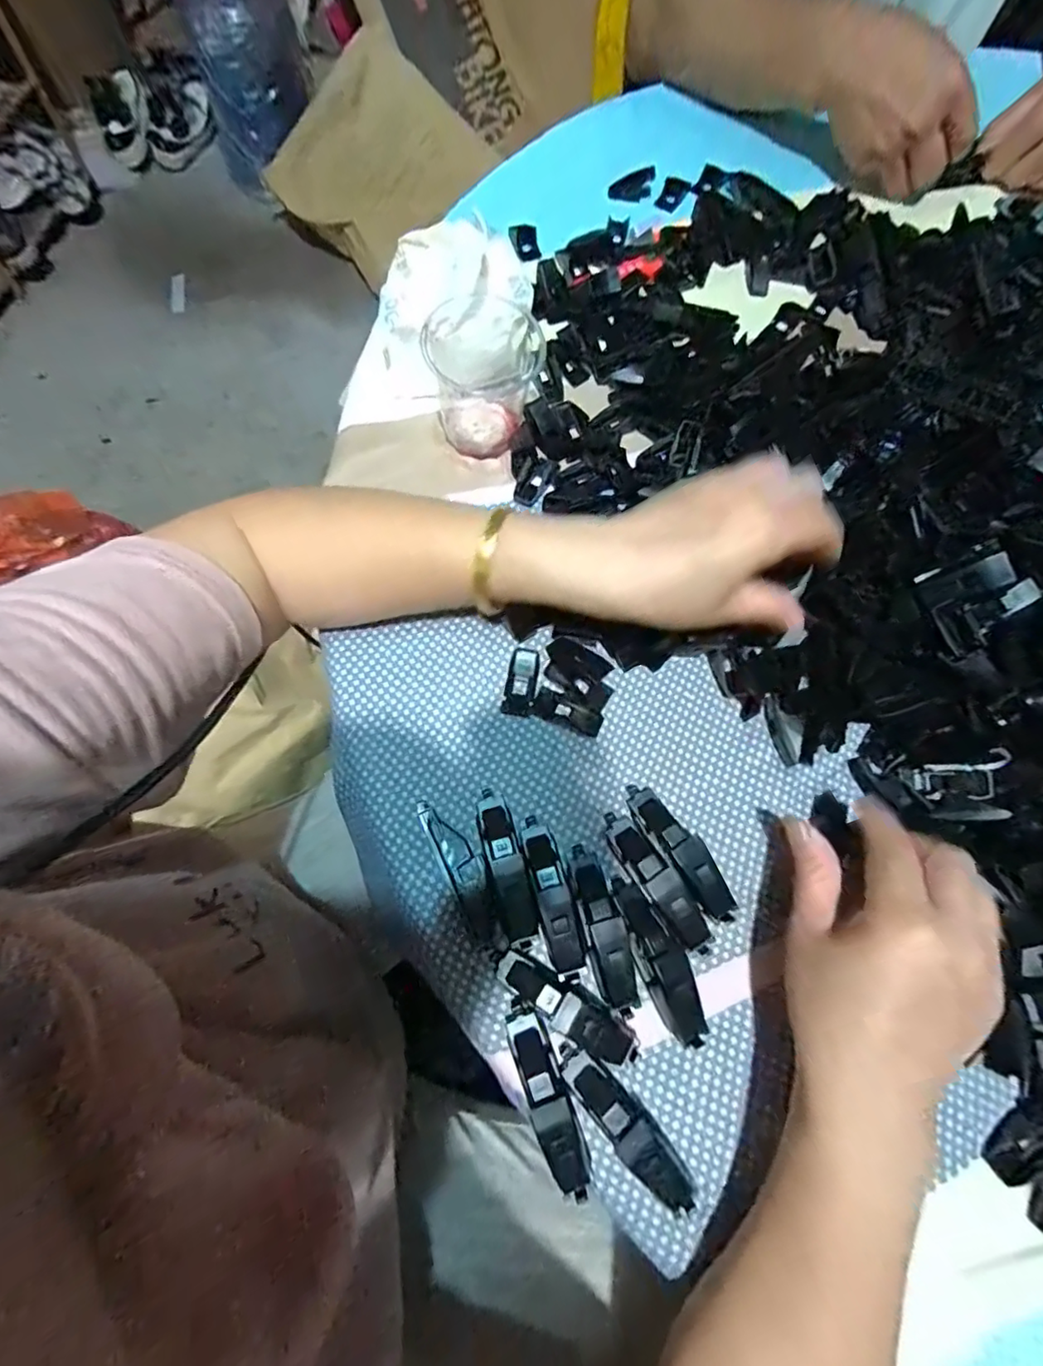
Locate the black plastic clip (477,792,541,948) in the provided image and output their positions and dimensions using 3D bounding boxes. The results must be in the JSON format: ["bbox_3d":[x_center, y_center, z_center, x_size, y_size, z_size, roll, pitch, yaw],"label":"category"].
[{"bbox_3d":[-0.008,0.097,0.302,0.020,0.008,0.079,-15,73,-7],"label":"black plastic clip"}]

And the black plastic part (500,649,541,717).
[{"bbox_3d":[0.000,0.000,0.338,0.018,0.004,0.042,14,71,2],"label":"black plastic part"}]

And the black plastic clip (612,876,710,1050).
[{"bbox_3d":[0.070,0.140,0.288,0.025,0.008,0.081,-23,74,-10],"label":"black plastic clip"}]

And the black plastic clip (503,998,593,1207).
[{"bbox_3d":[0.012,0.191,0.261,0.018,0.022,0.079,-19,73,-8],"label":"black plastic clip"}]

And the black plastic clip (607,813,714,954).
[{"bbox_3d":[0.072,0.105,0.301,0.020,0.007,0.080,-33,76,-12],"label":"black plastic clip"}]

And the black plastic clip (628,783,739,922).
[{"bbox_3d":[0.087,0.090,0.309,0.022,0.007,0.081,-33,76,-12],"label":"black plastic clip"}]

